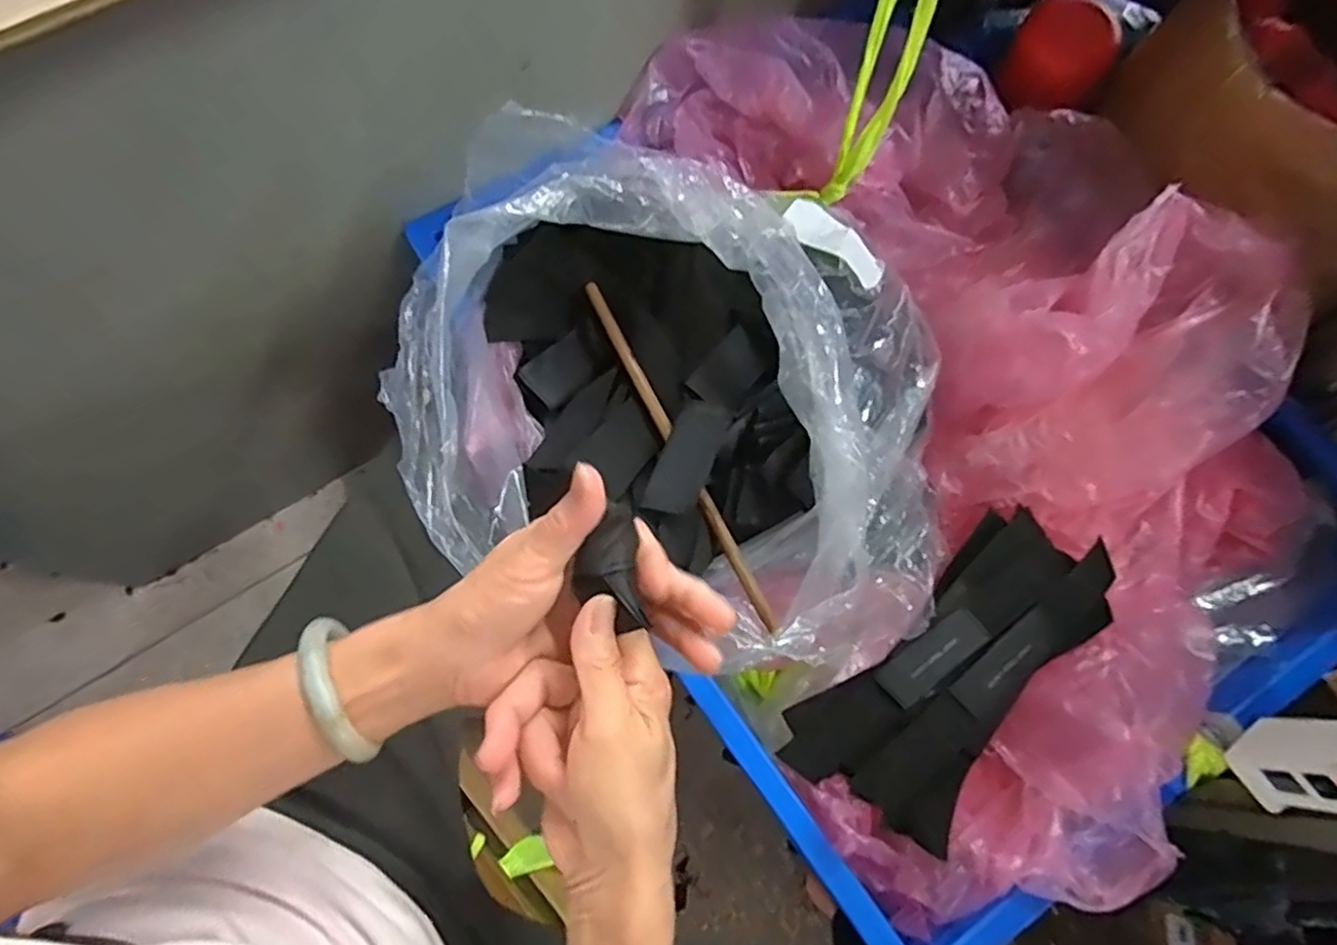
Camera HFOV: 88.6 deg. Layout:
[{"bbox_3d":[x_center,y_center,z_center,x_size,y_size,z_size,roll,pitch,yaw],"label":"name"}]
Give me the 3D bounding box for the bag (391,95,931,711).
[{"bbox_3d":[0.024,-0.075,0.549,0.434,0.172,0.354,23,73,6],"label":"bag"}]

